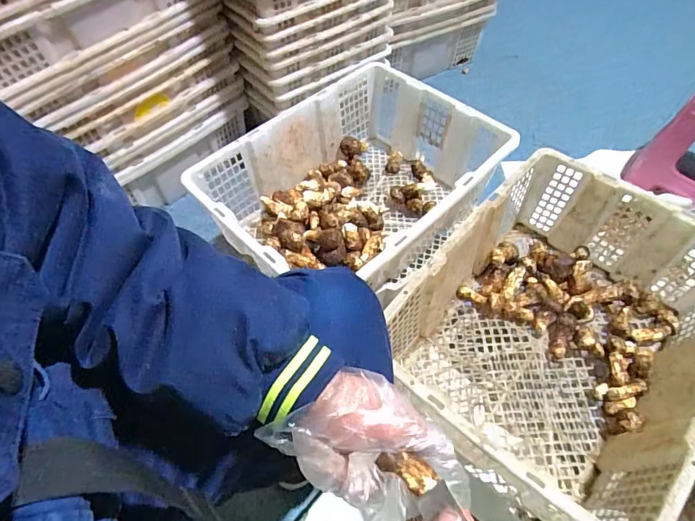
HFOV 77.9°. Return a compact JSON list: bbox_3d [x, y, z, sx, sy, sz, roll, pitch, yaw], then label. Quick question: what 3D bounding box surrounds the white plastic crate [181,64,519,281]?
[{"bbox_3d":[0.011,-0.129,0.755,0.451,0.158,0.352,-39,64,-22],"label":"white plastic crate"}]

